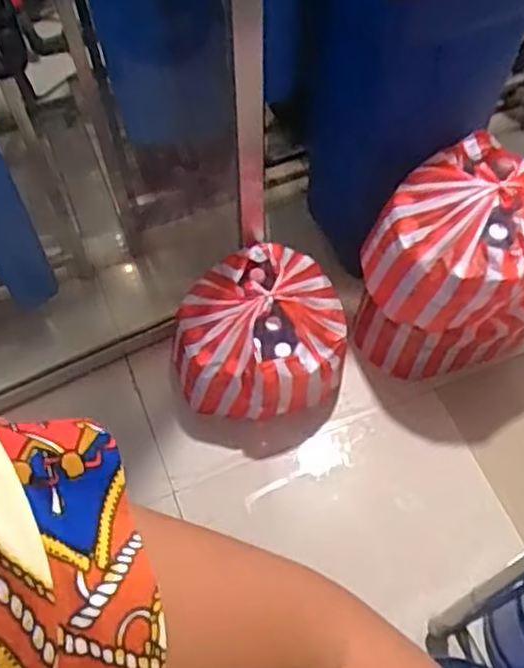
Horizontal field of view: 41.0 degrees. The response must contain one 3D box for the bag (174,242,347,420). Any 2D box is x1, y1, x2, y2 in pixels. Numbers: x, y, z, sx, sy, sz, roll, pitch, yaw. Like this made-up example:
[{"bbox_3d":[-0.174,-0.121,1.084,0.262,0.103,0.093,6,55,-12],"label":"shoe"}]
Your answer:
[{"bbox_3d":[-0.007,0.009,1.430,0.330,0.334,0.301,-7,61,-2],"label":"bag"}]

